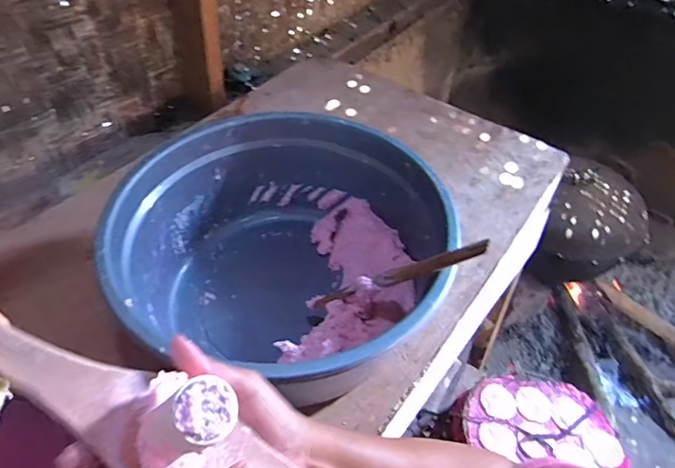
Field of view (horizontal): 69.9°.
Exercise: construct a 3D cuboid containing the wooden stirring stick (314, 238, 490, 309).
[{"bbox_3d":[0.062,0.053,0.565,0.014,0.252,0.018,45,44,-24],"label":"wooden stirring stick"}]

